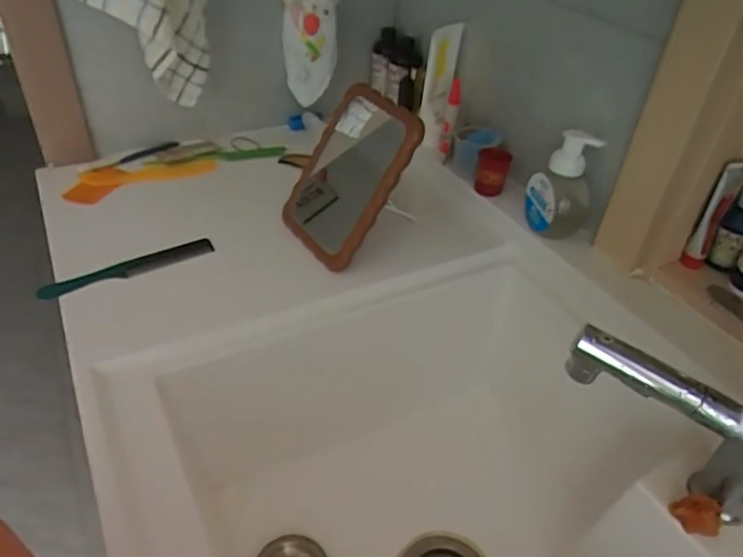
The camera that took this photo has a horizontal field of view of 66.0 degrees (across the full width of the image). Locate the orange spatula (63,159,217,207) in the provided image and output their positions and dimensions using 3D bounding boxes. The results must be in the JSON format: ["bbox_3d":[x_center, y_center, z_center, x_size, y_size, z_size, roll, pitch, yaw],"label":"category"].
[{"bbox_3d":[-0.344,-0.160,0.869,0.223,0.019,0.063,-18,44,-24],"label":"orange spatula"}]

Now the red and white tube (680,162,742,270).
[{"bbox_3d":[0.389,-0.072,0.649,0.023,0.131,0.029,30,46,29],"label":"red and white tube"}]

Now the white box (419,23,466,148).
[{"bbox_3d":[0.105,-0.297,0.899,0.058,0.170,0.057,9,39,6],"label":"white box"}]

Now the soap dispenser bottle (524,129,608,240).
[{"bbox_3d":[0.238,-0.115,0.735,0.048,0.156,0.082,-9,41,-15],"label":"soap dispenser bottle"}]

